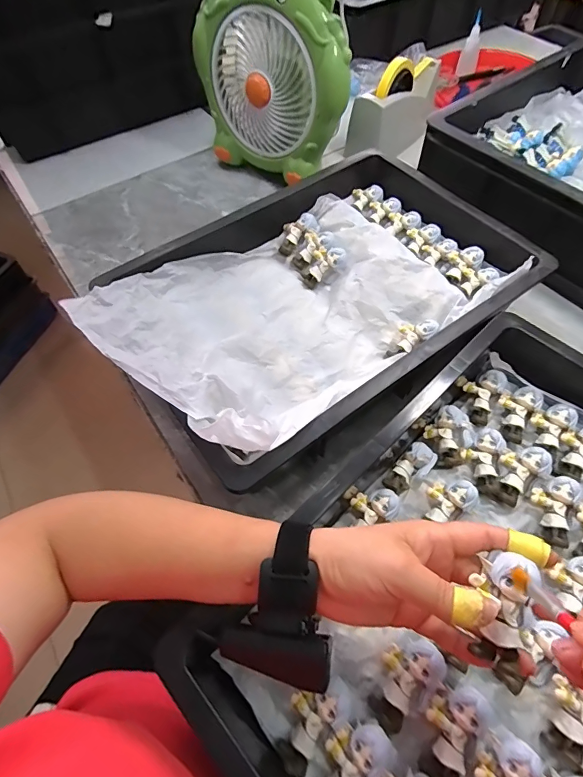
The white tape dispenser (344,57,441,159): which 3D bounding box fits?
[{"bbox_3d":[0.191,-0.511,0.720,0.073,0.115,0.194,34,66,20],"label":"white tape dispenser"}]

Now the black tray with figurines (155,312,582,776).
[{"bbox_3d":[0.174,0.157,0.314,0.462,0.067,0.306,-40,66,-20],"label":"black tray with figurines"}]

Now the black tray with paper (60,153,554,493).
[{"bbox_3d":[0.025,-0.119,0.479,0.471,0.083,0.324,-34,64,-17],"label":"black tray with paper"}]

